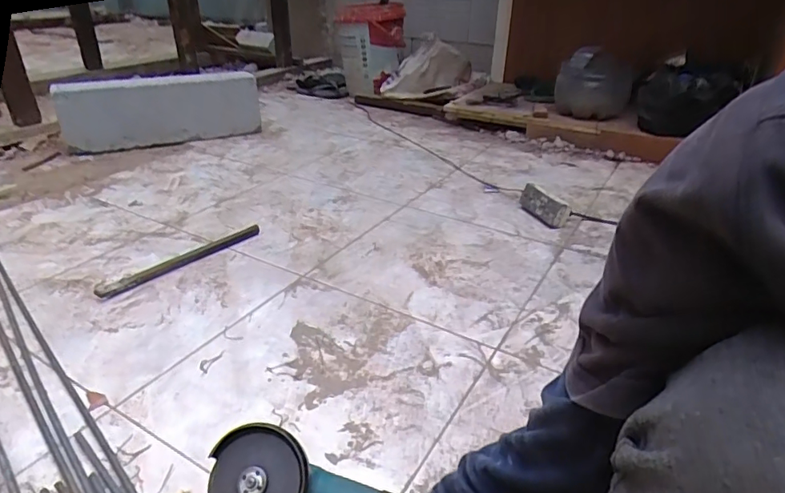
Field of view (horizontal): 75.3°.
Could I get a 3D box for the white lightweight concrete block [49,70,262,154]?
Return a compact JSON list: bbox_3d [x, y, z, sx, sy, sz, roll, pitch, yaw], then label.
[{"bbox_3d":[-0.725,-0.434,1.628,0.587,0.205,0.066,-14,32,-25],"label":"white lightweight concrete block"}]

